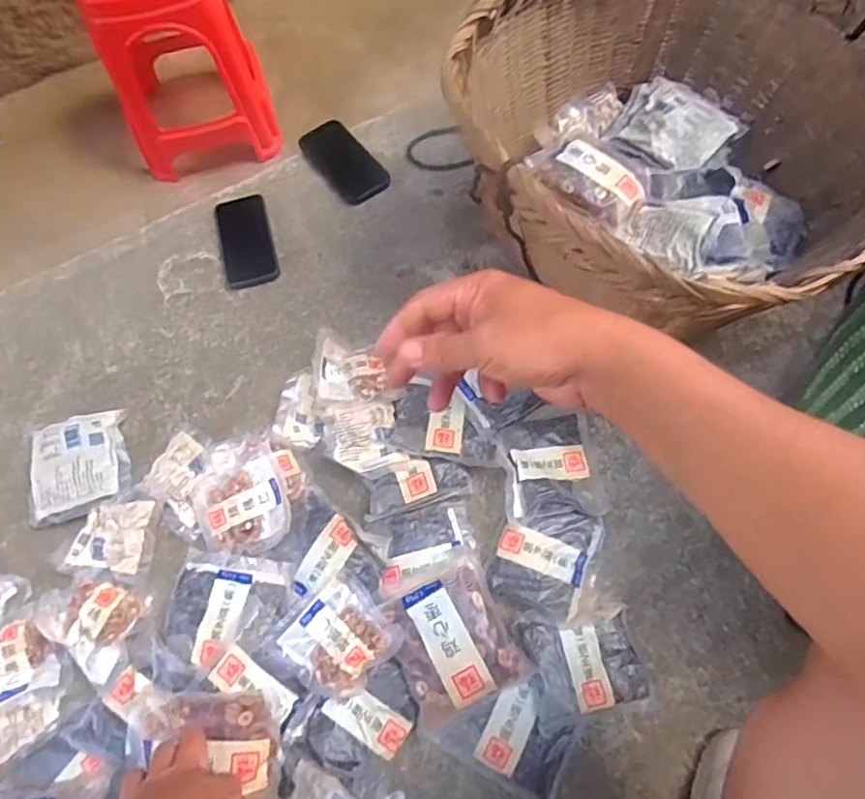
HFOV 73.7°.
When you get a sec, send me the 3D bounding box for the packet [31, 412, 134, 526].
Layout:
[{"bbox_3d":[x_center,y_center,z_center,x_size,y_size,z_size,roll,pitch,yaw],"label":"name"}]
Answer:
[{"bbox_3d":[-0.460,0.085,0.753,0.125,0.023,0.134,-16,66,-8],"label":"packet"}]

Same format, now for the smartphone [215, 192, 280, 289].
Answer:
[{"bbox_3d":[-0.286,-0.246,0.890,0.077,0.018,0.162,-14,65,-7],"label":"smartphone"}]

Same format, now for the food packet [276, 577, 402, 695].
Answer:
[{"bbox_3d":[-0.105,0.273,0.661,0.105,0.026,0.100,42,71,18],"label":"food packet"}]

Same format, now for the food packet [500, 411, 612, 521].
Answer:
[{"bbox_3d":[0.151,0.086,0.735,0.122,0.030,0.129,-4,64,-2],"label":"food packet"}]

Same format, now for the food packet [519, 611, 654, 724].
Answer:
[{"bbox_3d":[0.174,0.301,0.661,0.129,0.030,0.099,-11,65,-5],"label":"food packet"}]

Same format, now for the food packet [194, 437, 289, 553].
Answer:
[{"bbox_3d":[-0.244,0.121,0.729,0.115,0.032,0.148,-19,66,-9],"label":"food packet"}]

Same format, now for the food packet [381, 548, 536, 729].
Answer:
[{"bbox_3d":[0.020,0.268,0.658,0.130,0.038,0.156,-22,67,-11],"label":"food packet"}]

